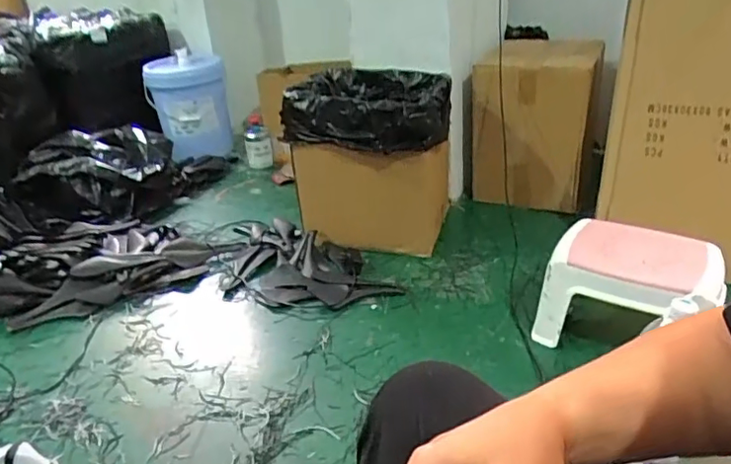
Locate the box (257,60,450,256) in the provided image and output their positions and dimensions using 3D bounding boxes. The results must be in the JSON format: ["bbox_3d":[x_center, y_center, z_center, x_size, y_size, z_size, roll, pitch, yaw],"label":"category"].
[{"bbox_3d":[0.016,-0.209,1.558,0.431,0.436,0.373,-3,29,5],"label":"box"}]

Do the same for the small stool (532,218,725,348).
[{"bbox_3d":[0.521,0.116,1.115,0.302,0.199,0.209,13,34,30],"label":"small stool"}]

